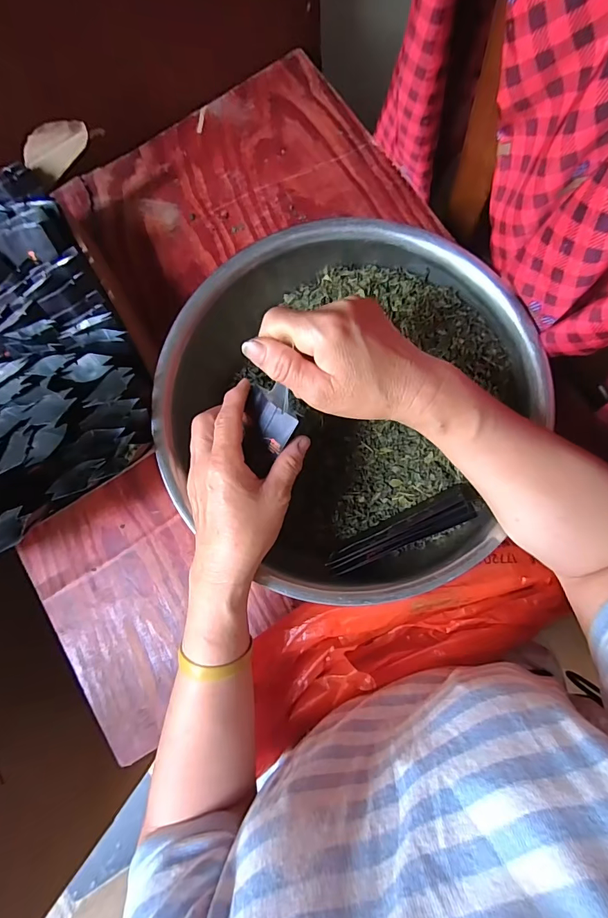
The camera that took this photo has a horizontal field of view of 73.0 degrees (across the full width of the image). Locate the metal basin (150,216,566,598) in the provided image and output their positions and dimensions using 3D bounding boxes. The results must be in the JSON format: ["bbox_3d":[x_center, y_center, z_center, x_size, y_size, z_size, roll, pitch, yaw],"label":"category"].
[{"bbox_3d":[0.034,-0.048,0.403,0.317,0.107,0.322,-1,81,4],"label":"metal basin"}]

